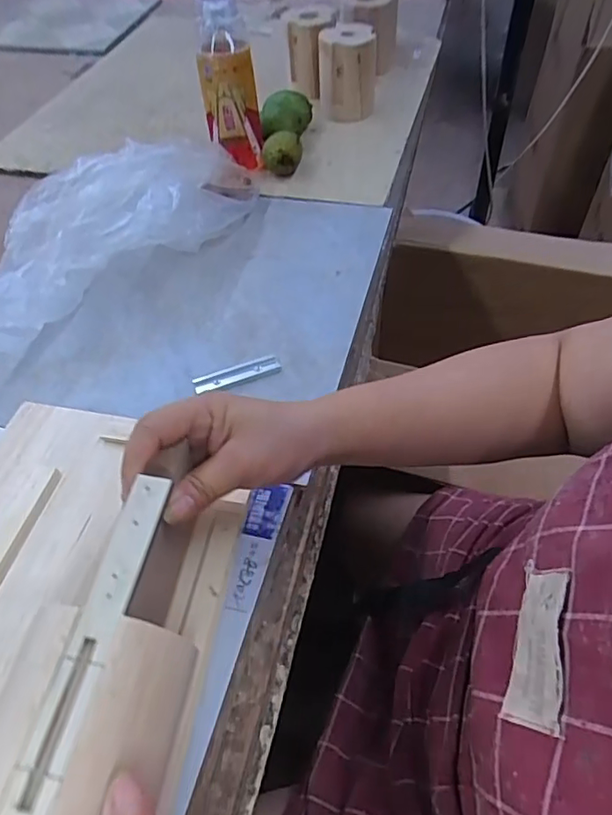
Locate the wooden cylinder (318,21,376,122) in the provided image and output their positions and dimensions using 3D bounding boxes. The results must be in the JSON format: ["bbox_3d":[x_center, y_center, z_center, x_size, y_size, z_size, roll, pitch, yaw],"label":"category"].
[{"bbox_3d":[0.060,-0.482,0.825,0.080,0.105,0.082,0,49,2],"label":"wooden cylinder"}]

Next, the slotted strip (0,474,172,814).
[{"bbox_3d":[-0.091,0.094,0.244,0.021,0.004,0.147,6,53,9],"label":"slotted strip"}]

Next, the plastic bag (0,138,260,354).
[{"bbox_3d":[-0.193,-0.186,0.594,0.126,0.105,0.354,35,58,28],"label":"plastic bag"}]

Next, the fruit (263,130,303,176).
[{"bbox_3d":[-0.030,-0.327,0.735,0.051,0.050,0.044,-1,49,1],"label":"fruit"}]

